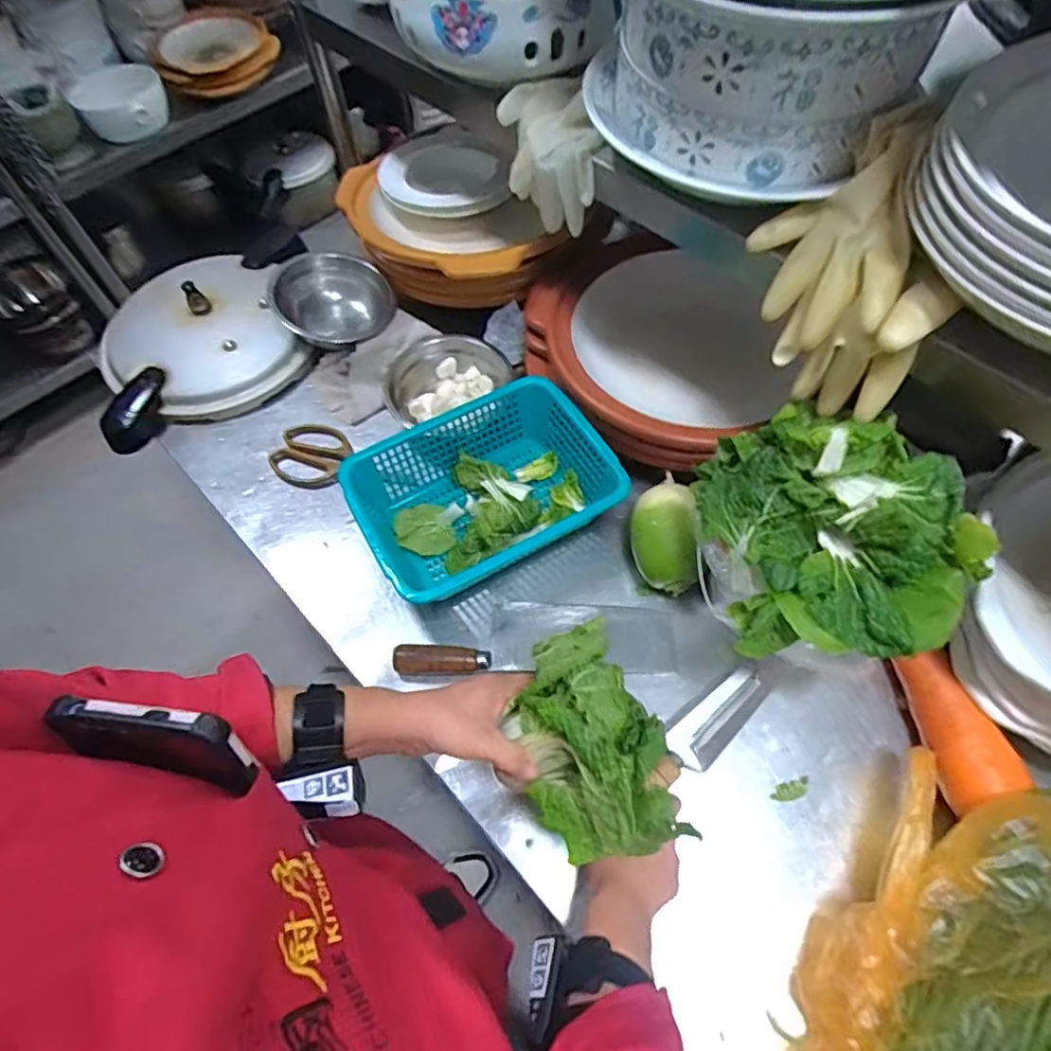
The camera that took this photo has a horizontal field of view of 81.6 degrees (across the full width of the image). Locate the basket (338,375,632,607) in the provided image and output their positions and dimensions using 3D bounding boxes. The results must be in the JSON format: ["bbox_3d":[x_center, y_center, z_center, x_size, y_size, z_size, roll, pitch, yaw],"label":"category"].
[{"bbox_3d":[-0.045,-0.034,0.739,0.291,0.093,0.215,-30,63,-13],"label":"basket"}]

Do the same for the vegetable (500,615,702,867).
[{"bbox_3d":[0.043,0.156,0.448,0.098,0.088,0.162,-18,61,-7],"label":"vegetable"}]

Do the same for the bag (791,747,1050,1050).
[{"bbox_3d":[0.325,0.363,0.478,0.170,0.097,0.388,36,81,21],"label":"bag"}]

